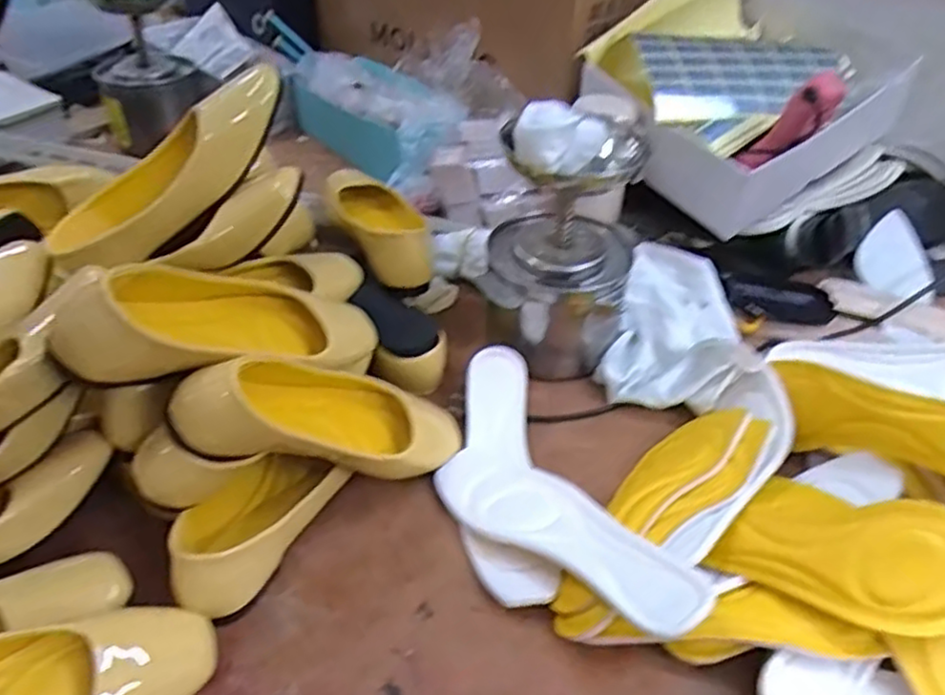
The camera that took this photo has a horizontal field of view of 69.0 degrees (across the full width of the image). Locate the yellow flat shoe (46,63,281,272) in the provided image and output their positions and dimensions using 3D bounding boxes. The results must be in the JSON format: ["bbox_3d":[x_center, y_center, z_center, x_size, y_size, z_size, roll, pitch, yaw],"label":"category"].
[{"bbox_3d":[-0.261,-0.134,0.581,0.267,0.058,0.091,-28,35,19],"label":"yellow flat shoe"}]

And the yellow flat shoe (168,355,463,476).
[{"bbox_3d":[-0.101,0.058,0.519,0.085,0.070,0.237,33,12,34],"label":"yellow flat shoe"}]

